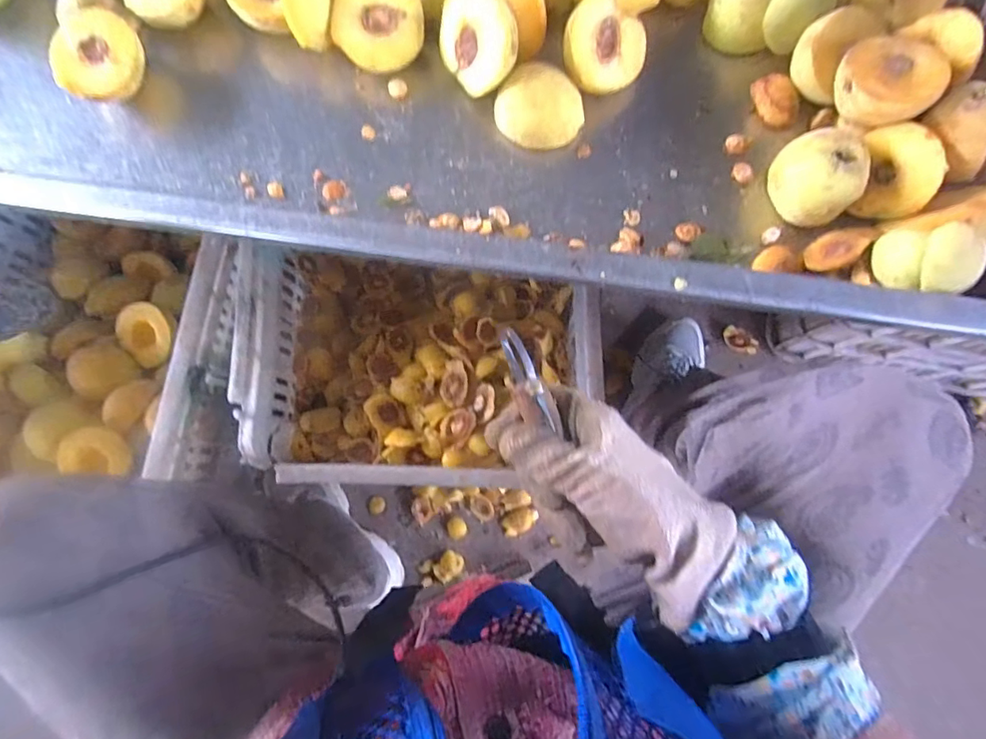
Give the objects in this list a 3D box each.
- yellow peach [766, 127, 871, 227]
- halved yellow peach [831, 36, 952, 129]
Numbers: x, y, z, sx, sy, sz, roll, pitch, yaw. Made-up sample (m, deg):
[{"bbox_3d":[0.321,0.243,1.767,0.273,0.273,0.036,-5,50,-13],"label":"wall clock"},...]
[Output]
[{"bbox_3d":[0.236,-0.138,0.387,0.047,0.057,0.061,-28,80,-4],"label":"yellow peach"},{"bbox_3d":[0.280,-0.205,0.371,0.060,0.030,0.073,12,80,3],"label":"halved yellow peach"}]

